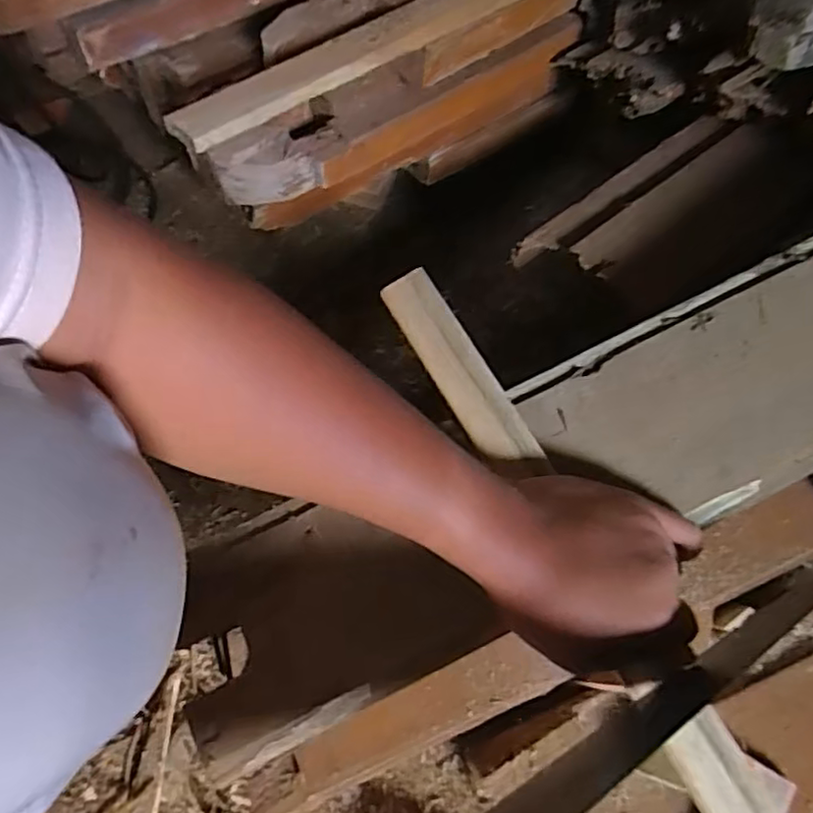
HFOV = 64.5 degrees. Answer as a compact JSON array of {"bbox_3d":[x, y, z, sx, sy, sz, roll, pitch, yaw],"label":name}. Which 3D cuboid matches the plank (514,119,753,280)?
[{"bbox_3d":[0.210,-0.181,0.564,0.252,0.031,0.072,-36,60,-18],"label":"plank"}]

